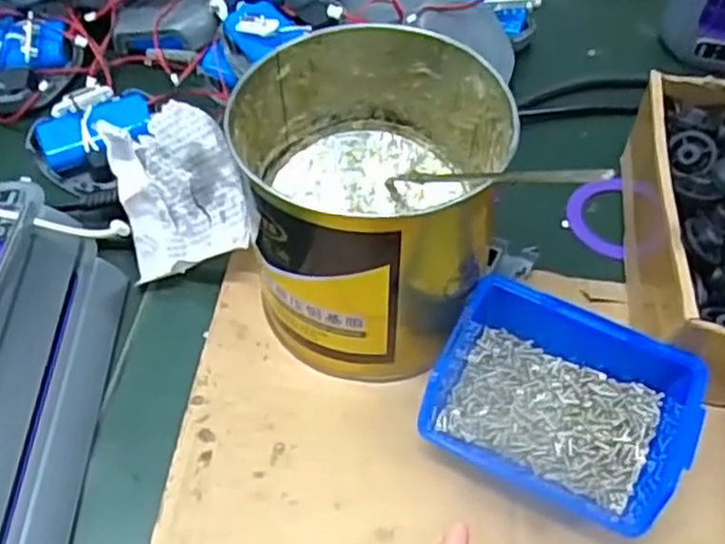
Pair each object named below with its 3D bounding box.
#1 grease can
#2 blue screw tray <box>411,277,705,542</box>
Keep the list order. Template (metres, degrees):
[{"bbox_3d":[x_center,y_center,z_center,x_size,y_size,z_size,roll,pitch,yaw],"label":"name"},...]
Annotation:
[{"bbox_3d":[0.003,-0.031,0.361,0.118,0.118,0.124,0,56,0],"label":"grease can"},{"bbox_3d":[0.090,0.061,0.342,0.113,0.046,0.085,23,59,14],"label":"blue screw tray"}]

